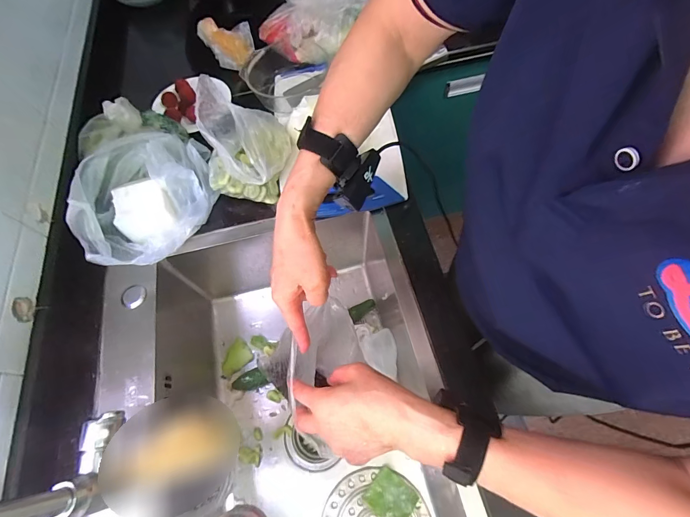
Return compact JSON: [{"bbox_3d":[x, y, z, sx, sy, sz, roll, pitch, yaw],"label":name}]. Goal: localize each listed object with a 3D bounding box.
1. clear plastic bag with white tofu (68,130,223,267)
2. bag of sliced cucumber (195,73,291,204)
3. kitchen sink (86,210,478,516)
[{"bbox_3d":[-0.300,-0.091,0.523,0.213,0.091,0.182,-35,67,-12],"label":"clear plastic bag with white tofu"},{"bbox_3d":[-0.160,-0.186,0.521,0.120,0.139,0.131,6,65,6],"label":"bag of sliced cucumber"},{"bbox_3d":[-0.076,0.269,0.503,0.446,0.204,0.637,-15,65,-3],"label":"kitchen sink"}]

